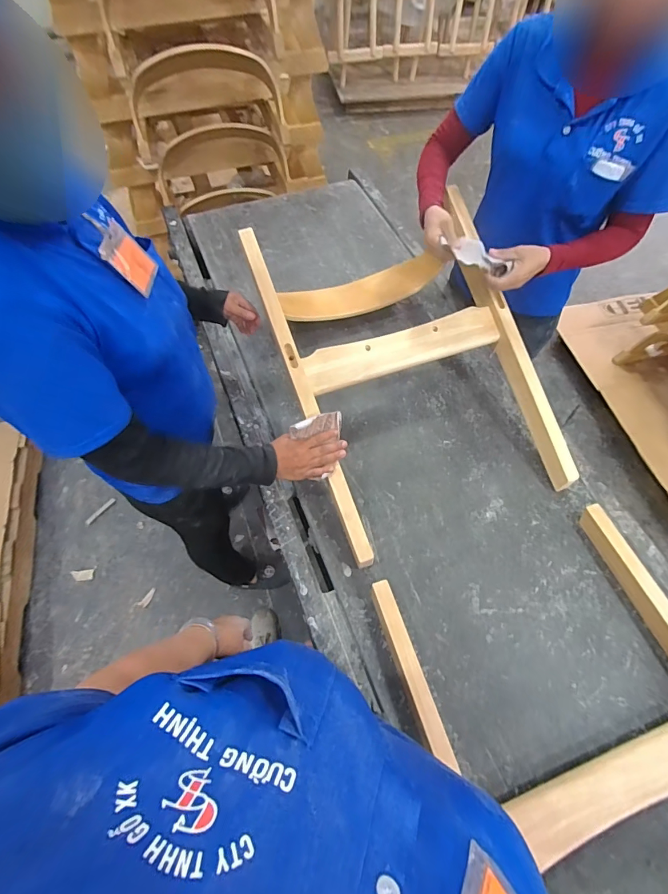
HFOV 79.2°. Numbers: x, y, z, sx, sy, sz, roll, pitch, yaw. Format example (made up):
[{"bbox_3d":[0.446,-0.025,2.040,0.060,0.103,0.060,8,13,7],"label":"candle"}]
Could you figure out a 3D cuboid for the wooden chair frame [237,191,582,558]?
[{"bbox_3d":[0.153,-0.166,0.937,0.509,0.197,0.703,-18,82,-11],"label":"wooden chair frame"}]

